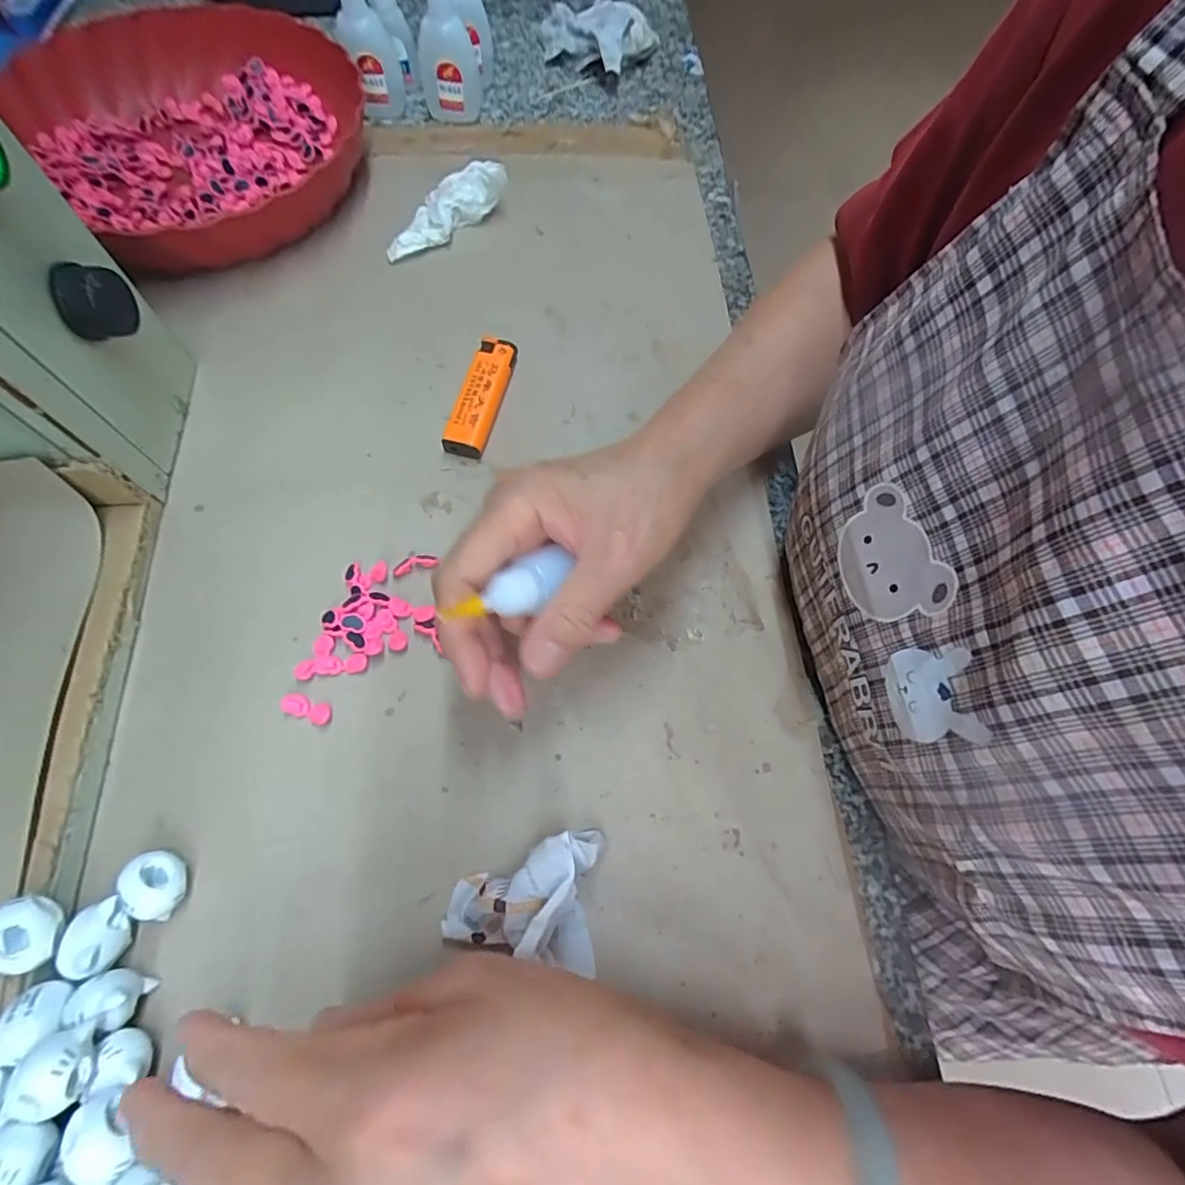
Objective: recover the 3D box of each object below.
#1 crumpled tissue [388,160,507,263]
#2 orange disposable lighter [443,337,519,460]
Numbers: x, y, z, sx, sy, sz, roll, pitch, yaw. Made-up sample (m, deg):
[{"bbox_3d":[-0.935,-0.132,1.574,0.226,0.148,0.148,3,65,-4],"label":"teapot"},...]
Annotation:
[{"bbox_3d":[-0.101,-0.257,0.378,0.094,0.023,0.026,-43,74,-5],"label":"crumpled tissue"},{"bbox_3d":[-0.065,-0.118,0.334,0.024,0.017,0.079,15,66,4],"label":"orange disposable lighter"}]

